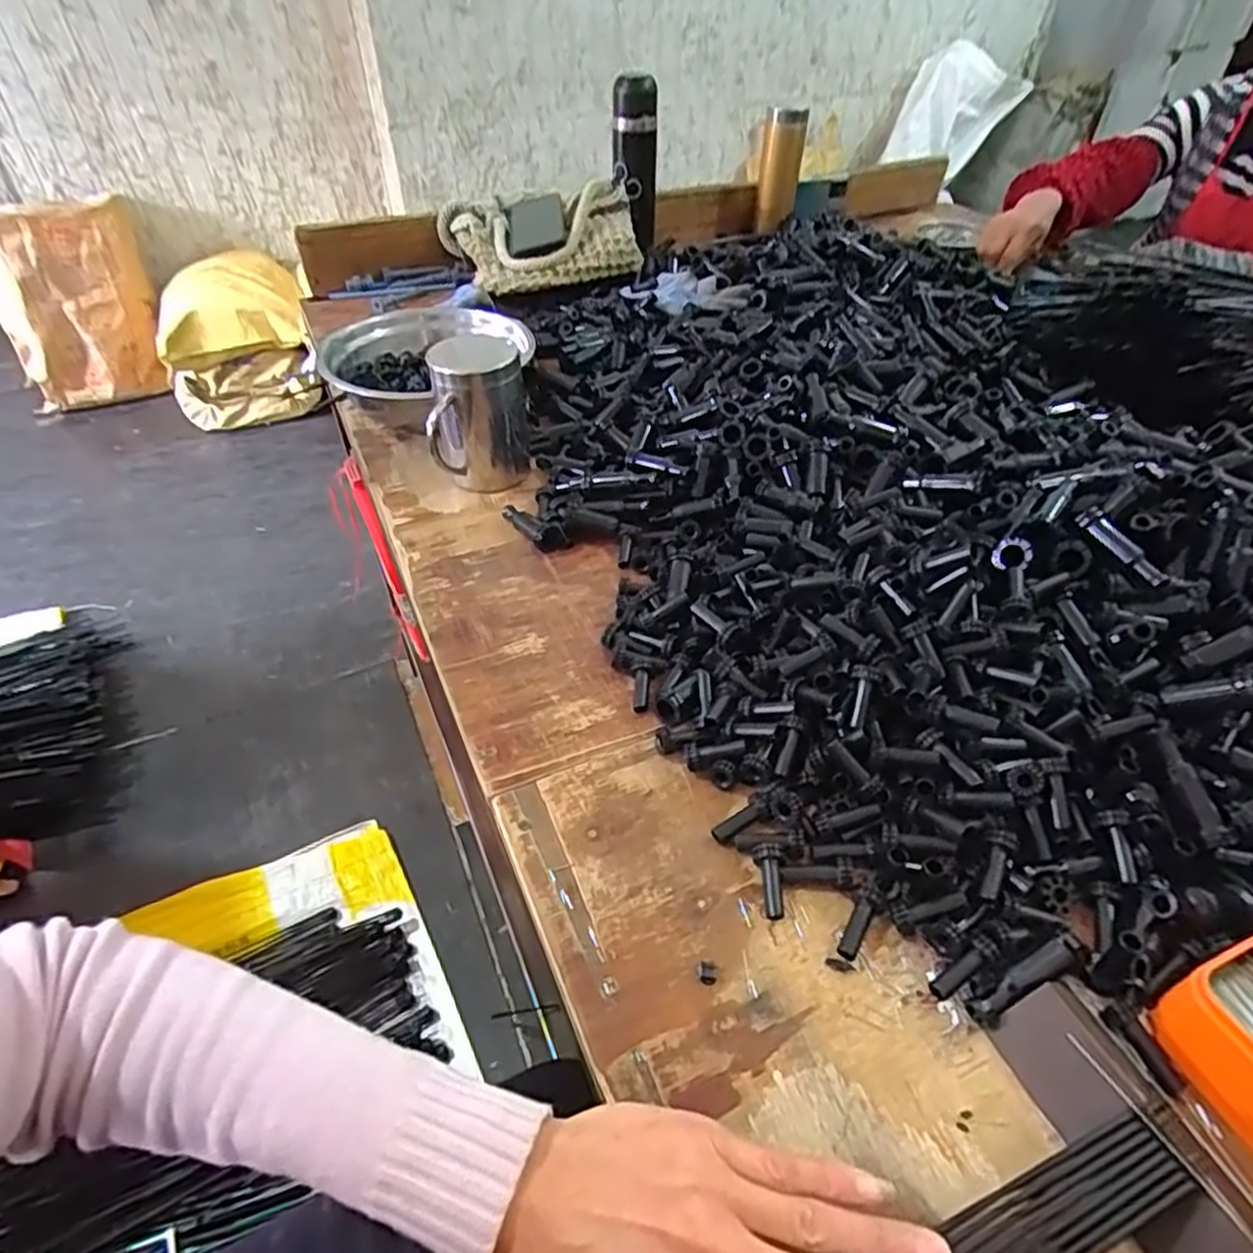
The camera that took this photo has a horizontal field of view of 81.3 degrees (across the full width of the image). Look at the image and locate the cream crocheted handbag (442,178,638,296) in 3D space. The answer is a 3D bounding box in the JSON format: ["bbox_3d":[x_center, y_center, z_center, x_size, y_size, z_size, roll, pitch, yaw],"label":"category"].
[{"bbox_3d":[-0.115,-0.537,1.018,0.272,0.088,0.179,-10,45,-11],"label":"cream crocheted handbag"}]

